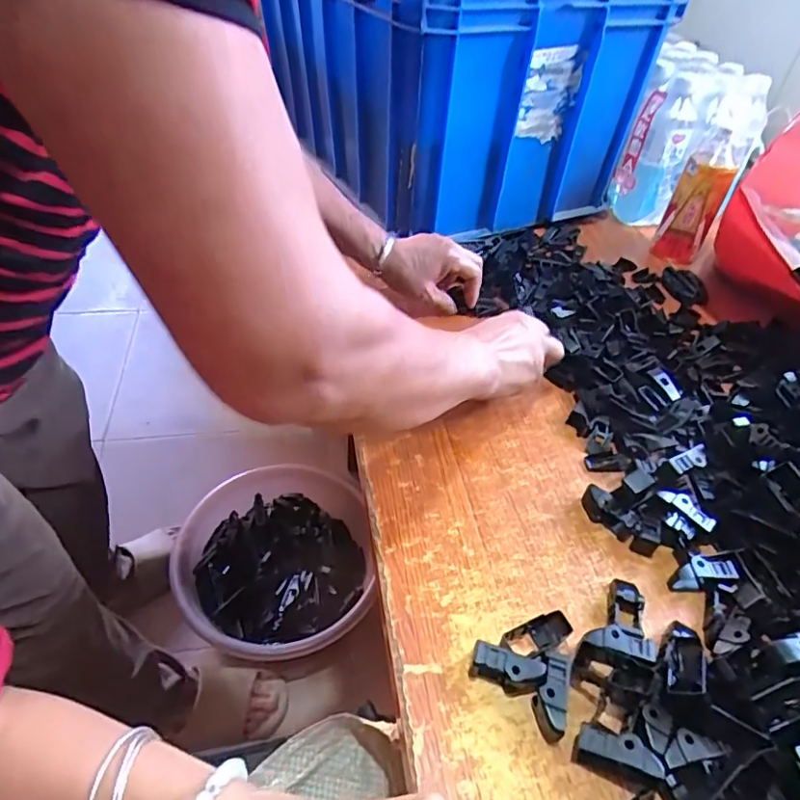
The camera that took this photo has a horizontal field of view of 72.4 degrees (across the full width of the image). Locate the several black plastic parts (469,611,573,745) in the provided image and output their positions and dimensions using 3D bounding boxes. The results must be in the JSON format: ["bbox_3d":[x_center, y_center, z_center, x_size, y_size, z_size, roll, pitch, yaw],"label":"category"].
[{"bbox_3d":[0.085,0.182,0.382,0.064,0.024,0.080,15,44,10],"label":"several black plastic parts"}]

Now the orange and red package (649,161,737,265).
[{"bbox_3d":[0.407,-0.258,0.766,0.061,0.129,0.036,25,46,19],"label":"orange and red package"}]

